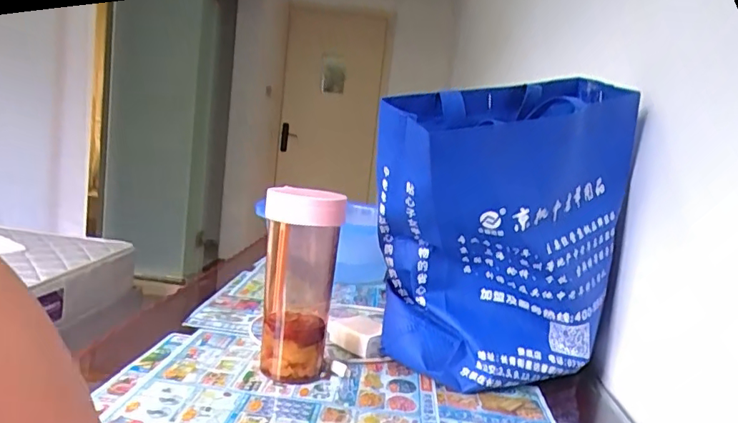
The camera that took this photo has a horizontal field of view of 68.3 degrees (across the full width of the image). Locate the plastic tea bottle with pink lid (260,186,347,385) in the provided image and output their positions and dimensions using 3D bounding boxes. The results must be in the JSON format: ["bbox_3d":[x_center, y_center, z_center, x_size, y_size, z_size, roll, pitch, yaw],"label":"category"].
[{"bbox_3d":[-0.074,0.074,0.567,0.078,0.193,0.080,4,7,-10],"label":"plastic tea bottle with pink lid"}]

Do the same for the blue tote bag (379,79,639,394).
[{"bbox_3d":[0.154,0.027,0.614,0.287,0.322,0.148,2,8,-28],"label":"blue tote bag"}]

